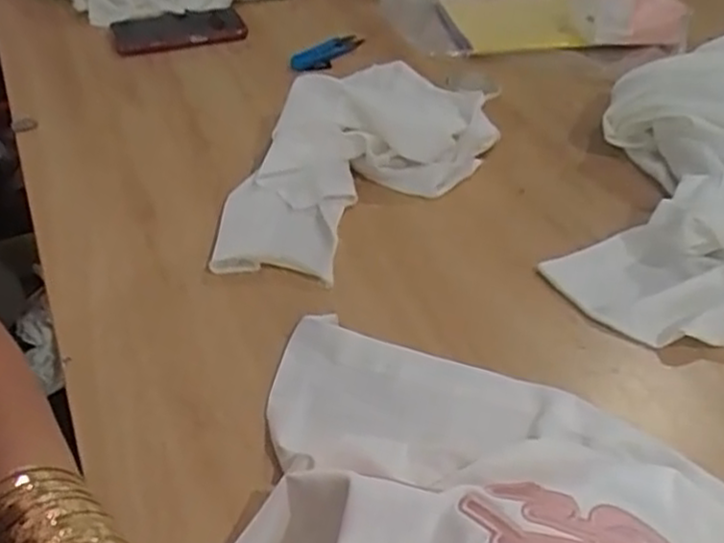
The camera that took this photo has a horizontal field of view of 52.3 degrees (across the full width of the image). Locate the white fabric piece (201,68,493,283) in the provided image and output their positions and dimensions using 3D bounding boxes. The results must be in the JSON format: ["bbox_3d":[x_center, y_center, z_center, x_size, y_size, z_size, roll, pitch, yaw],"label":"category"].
[{"bbox_3d":[-0.021,-0.107,0.685,0.167,0.069,0.317,31,50,29],"label":"white fabric piece"}]

